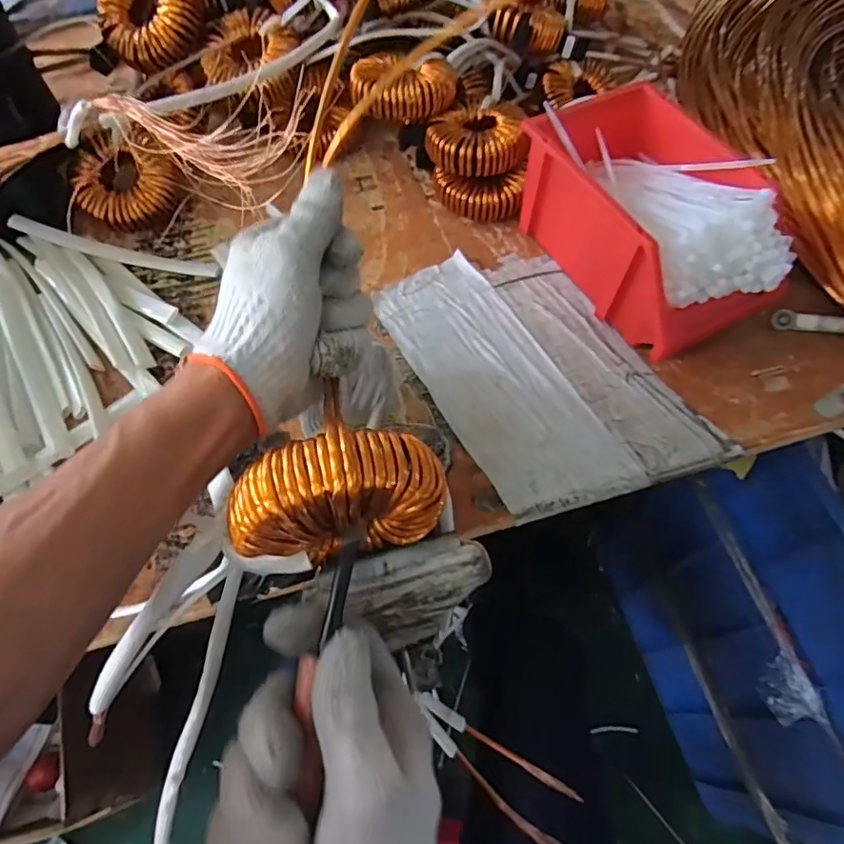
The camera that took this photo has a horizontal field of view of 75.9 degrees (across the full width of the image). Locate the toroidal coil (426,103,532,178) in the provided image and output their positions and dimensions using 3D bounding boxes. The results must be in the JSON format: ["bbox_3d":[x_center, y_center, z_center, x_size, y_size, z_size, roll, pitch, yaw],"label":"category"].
[{"bbox_3d":[0.057,-0.311,0.587,0.102,0.035,0.096,0,62,0],"label":"toroidal coil"}]

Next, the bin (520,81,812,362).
[{"bbox_3d":[0.219,-0.201,0.535,0.156,0.110,0.261,-25,65,-13],"label":"bin"}]

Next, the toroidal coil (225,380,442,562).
[{"bbox_3d":[-0.041,0.039,0.272,0.104,0.093,0.041,-18,64,-10],"label":"toroidal coil"}]

